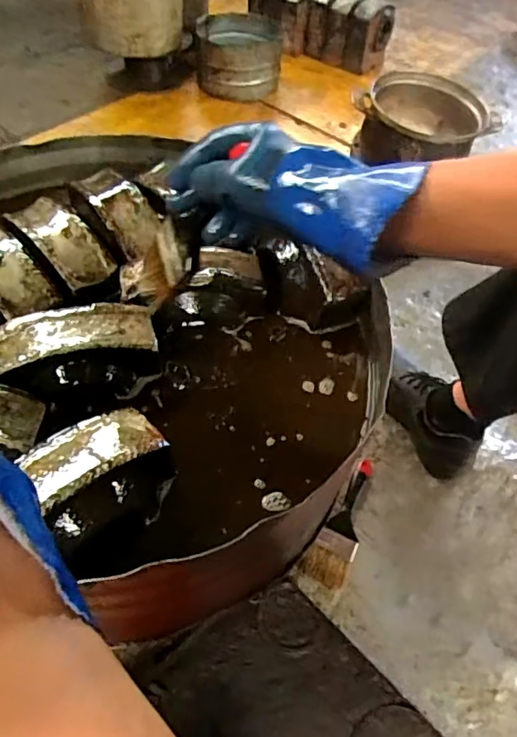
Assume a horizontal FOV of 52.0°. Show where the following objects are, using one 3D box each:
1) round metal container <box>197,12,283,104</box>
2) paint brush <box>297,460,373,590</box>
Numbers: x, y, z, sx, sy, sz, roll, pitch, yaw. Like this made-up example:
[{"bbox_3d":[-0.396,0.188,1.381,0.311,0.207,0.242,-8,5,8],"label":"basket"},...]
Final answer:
[{"bbox_3d":[-0.062,-0.971,1.671,0.266,0.150,0.279,2,53,-4],"label":"round metal container"},{"bbox_3d":[0.132,0.223,0.792,0.061,0.032,0.201,25,55,13],"label":"paint brush"}]

